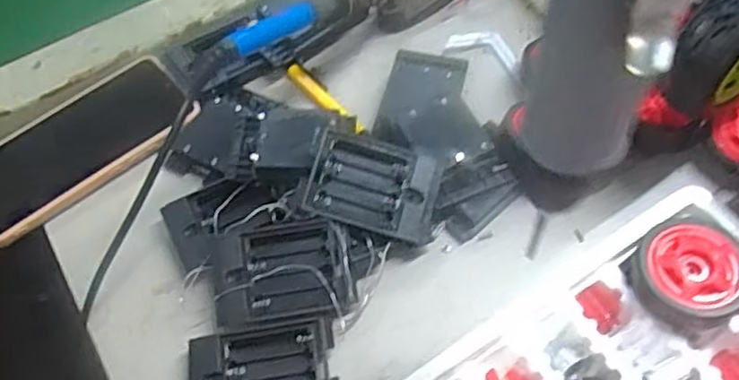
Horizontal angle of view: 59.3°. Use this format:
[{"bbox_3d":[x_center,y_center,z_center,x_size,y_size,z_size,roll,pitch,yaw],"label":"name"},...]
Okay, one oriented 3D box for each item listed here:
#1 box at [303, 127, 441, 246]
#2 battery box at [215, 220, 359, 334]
[{"bbox_3d":[0.002,-0.003,0.400,0.076,0.018,0.058,11,78,5],"label":"box"},{"bbox_3d":[-0.051,0.049,0.390,0.079,0.016,0.059,-9,59,-1],"label":"battery box"}]

